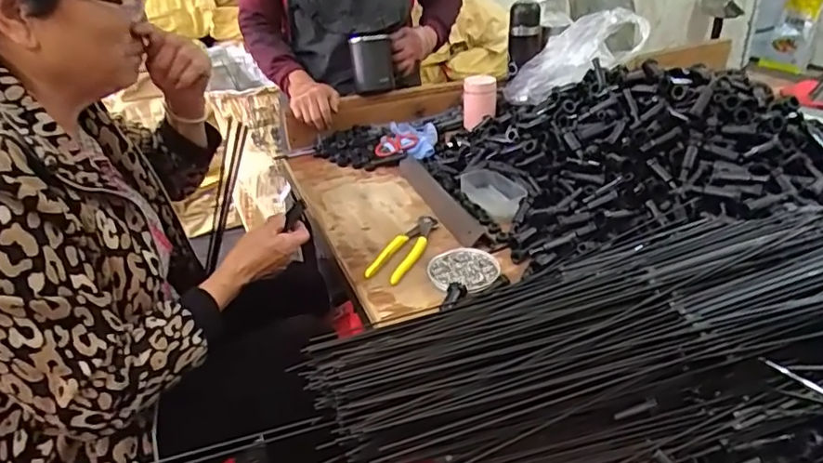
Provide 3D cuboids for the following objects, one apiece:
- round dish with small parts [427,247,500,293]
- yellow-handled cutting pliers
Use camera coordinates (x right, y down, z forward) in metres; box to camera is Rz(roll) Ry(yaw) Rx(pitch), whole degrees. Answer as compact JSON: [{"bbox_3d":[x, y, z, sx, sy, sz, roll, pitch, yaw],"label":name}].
[{"bbox_3d":[0.069,0.049,0.778,0.091,0.019,0.083,-1,28,4],"label":"round dish with small parts"},{"bbox_3d":[-0.010,0.022,0.831,0.049,0.024,0.160,10,30,23],"label":"yellow-handled cutting pliers"}]

